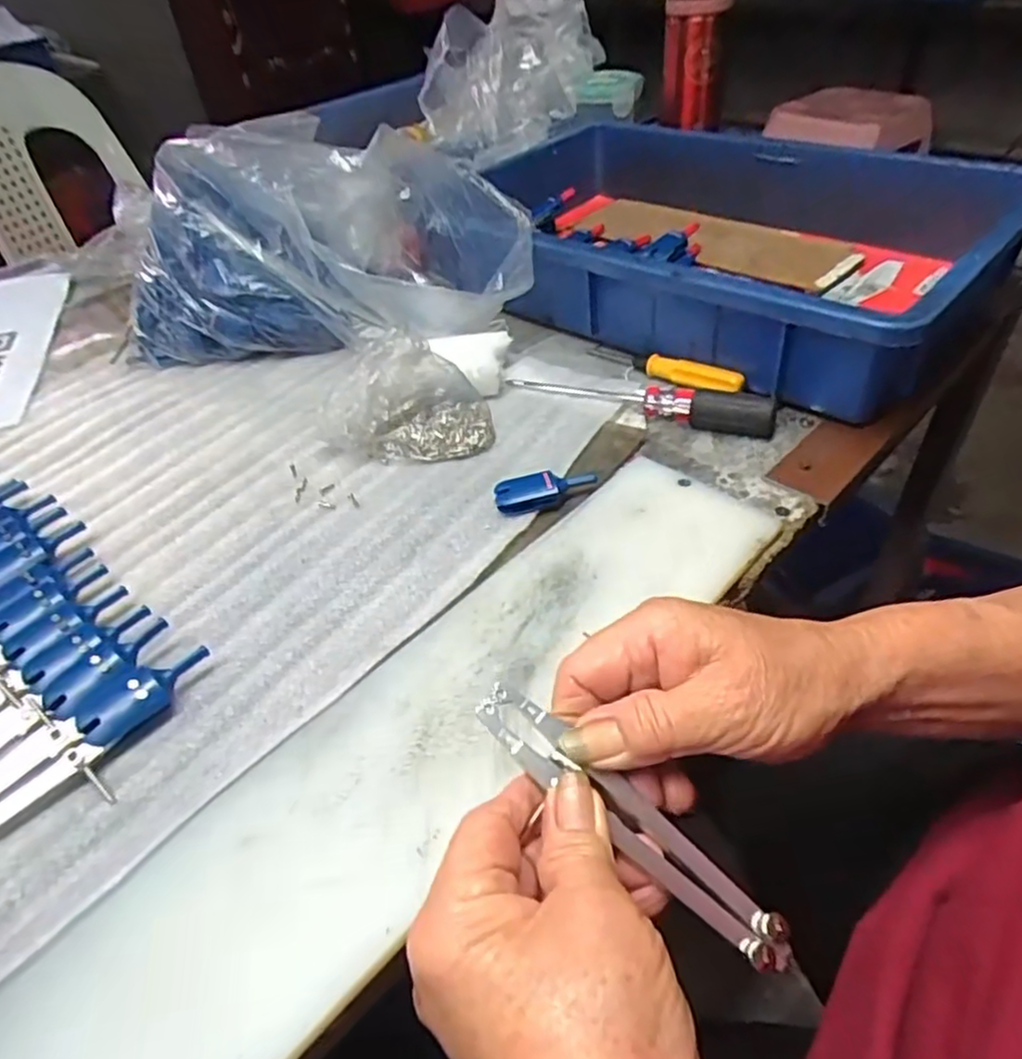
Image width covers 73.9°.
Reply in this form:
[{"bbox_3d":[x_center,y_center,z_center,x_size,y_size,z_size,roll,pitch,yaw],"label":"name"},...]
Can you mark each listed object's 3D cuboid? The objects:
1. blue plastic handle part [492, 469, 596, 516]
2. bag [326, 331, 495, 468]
[{"bbox_3d":[0.019,-0.023,0.387,0.058,0.013,0.020,-18,44,-12],"label":"blue plastic handle part"},{"bbox_3d":[-0.066,-0.085,0.425,0.104,0.059,0.062,0,44,7],"label":"bag"}]

